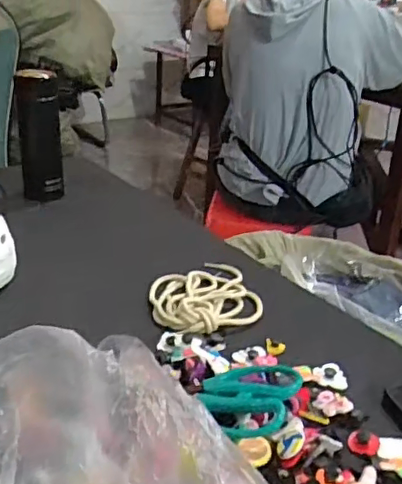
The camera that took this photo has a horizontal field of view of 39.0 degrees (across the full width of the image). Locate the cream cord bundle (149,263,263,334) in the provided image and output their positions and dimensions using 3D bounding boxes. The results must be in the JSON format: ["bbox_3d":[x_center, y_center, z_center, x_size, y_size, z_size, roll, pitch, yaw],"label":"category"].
[{"bbox_3d":[0.002,0.059,0.660,0.122,0.026,0.137,-4,27,-17],"label":"cream cord bundle"}]

